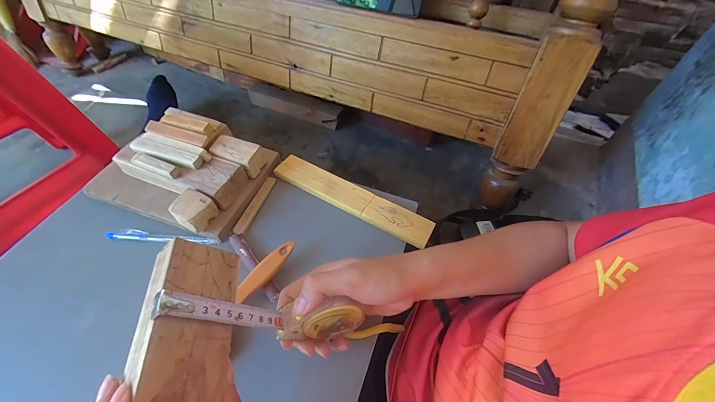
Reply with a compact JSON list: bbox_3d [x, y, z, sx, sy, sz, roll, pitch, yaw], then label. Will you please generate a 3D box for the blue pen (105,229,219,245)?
[{"bbox_3d":[-0.249,0.045,0.386,0.139,0.012,0.014,3,61,2],"label":"blue pen"}]

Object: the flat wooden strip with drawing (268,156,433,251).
[{"bbox_3d":[-0.009,-0.005,0.430,0.240,0.011,0.043,26,58,16],"label":"flat wooden strip with drawing"}]

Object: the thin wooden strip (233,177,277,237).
[{"bbox_3d":[-0.140,0.004,0.418,0.015,0.009,0.099,14,62,8],"label":"thin wooden strip"}]

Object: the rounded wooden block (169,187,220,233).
[{"bbox_3d":[-0.200,0.012,0.372,0.044,0.035,0.047,23,63,13],"label":"rounded wooden block"}]

